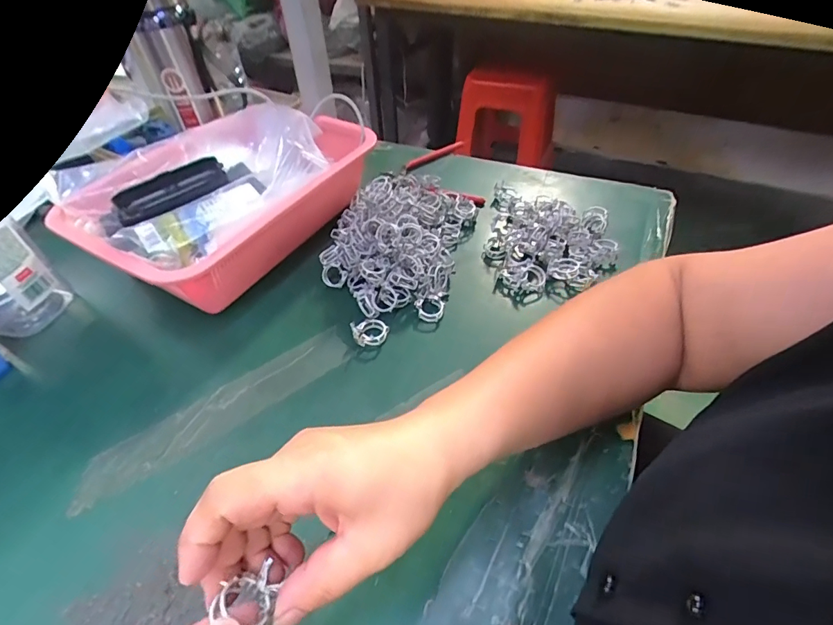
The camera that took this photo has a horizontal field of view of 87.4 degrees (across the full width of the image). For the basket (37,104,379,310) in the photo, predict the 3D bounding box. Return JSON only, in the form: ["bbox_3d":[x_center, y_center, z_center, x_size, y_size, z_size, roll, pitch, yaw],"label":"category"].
[{"bbox_3d":[-0.201,-0.132,0.486,0.184,0.124,0.294,27,53,26],"label":"basket"}]

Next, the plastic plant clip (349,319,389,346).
[{"bbox_3d":[-0.042,0.018,0.404,0.034,0.017,0.026,-11,46,-7],"label":"plastic plant clip"}]

